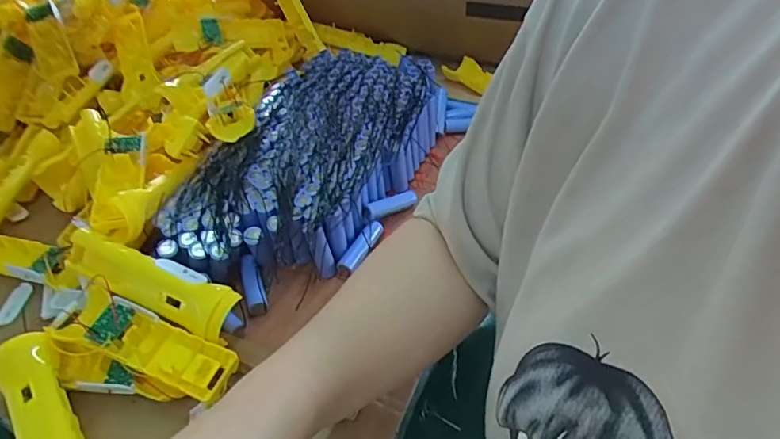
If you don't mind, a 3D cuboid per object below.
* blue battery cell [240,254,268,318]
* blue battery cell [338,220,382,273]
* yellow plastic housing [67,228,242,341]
[{"bbox_3d":[-0.134,0.063,0.514,0.018,0.018,0.063,-18,44,-13],"label":"blue battery cell"},{"bbox_3d":[-0.029,0.024,0.534,0.016,0.014,0.065,17,47,23],"label":"blue battery cell"},{"bbox_3d":[-0.206,0.054,0.458,0.156,0.023,0.042,22,85,9],"label":"yellow plastic housing"}]

